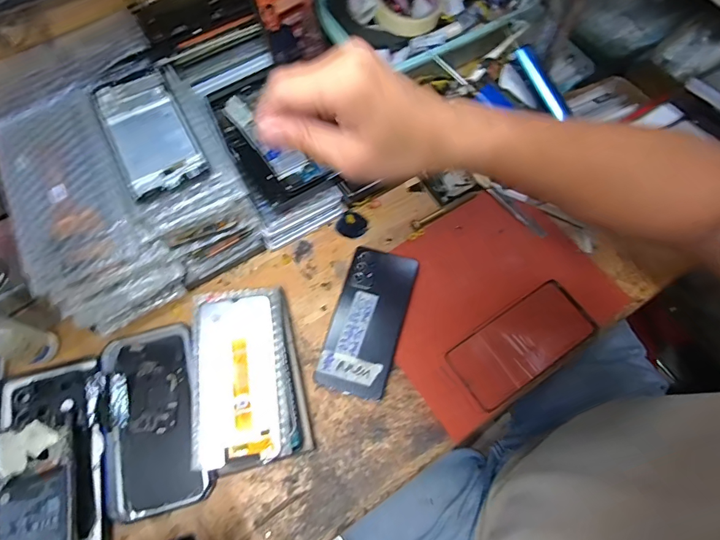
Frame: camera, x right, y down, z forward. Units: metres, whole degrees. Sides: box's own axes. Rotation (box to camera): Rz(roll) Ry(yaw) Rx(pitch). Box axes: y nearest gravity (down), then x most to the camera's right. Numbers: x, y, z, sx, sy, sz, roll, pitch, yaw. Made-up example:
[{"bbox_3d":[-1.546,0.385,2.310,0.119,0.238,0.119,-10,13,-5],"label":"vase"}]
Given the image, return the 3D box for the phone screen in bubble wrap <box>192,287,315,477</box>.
[{"bbox_3d":[-0.115,0.105,0.433,0.103,0.034,0.171,-12,68,-5],"label":"phone screen in bubble wrap"}]

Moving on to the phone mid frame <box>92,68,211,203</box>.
[{"bbox_3d":[-0.206,-0.135,0.415,0.072,0.015,0.146,-27,69,-16],"label":"phone mid frame"}]

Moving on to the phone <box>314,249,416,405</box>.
[{"bbox_3d":[0.009,0.053,0.458,0.075,0.012,0.158,16,72,5],"label":"phone"}]

